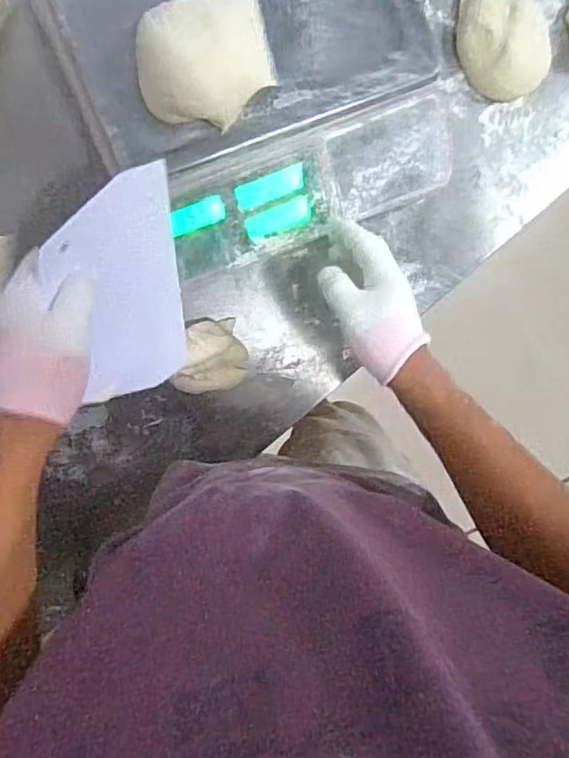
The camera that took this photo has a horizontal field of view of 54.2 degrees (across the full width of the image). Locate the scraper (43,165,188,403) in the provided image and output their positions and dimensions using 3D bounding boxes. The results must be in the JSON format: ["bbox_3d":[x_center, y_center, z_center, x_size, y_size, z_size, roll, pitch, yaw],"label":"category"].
[{"bbox_3d":[-0.126,-0.064,0.448,0.114,0.006,0.185,-40,143,-39],"label":"scraper"}]

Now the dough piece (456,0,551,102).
[{"bbox_3d":[0.241,-0.370,0.604,0.098,0.038,0.120,-28,96,-6],"label":"dough piece"}]

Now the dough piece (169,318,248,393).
[{"bbox_3d":[-0.080,-0.025,0.601,0.080,0.055,0.076,-6,93,-8],"label":"dough piece"}]

